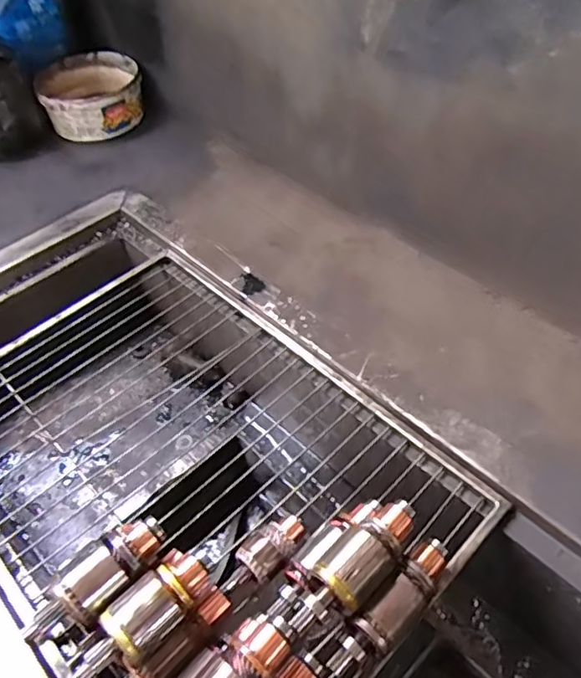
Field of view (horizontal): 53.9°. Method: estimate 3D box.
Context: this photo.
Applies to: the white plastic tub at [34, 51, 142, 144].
[{"bbox_3d":[-0.384,-0.467,1.120,0.190,0.097,0.208,-2,49,2],"label":"white plastic tub"}]

